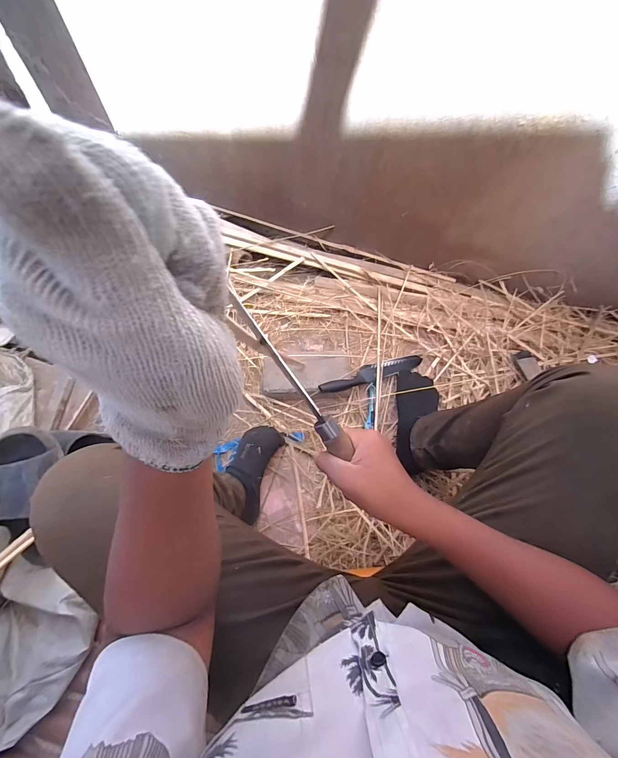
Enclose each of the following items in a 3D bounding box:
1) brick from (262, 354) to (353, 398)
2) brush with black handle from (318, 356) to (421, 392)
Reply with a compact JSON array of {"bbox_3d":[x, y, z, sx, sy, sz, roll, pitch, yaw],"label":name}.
[{"bbox_3d":[-0.004,-0.001,0.839,0.213,0.067,0.105,-3,70,-2],"label":"brick"},{"bbox_3d":[0.152,-0.015,0.840,0.288,0.034,0.044,-17,70,-22],"label":"brush with black handle"}]

